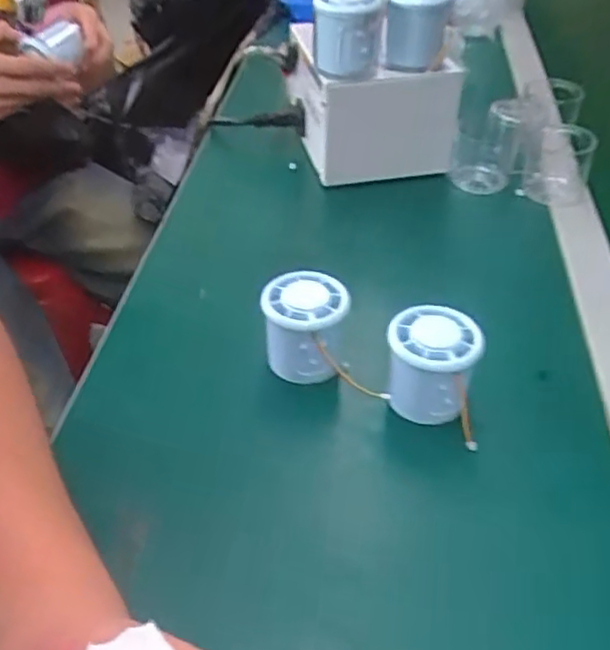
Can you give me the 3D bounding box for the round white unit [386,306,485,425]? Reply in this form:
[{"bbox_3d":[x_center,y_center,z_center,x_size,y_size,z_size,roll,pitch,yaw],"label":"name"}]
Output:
[{"bbox_3d":[0.080,0.024,0.439,0.057,0.053,0.052,10,42,9],"label":"round white unit"}]

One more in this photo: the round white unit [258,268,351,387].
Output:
[{"bbox_3d":[0.001,0.004,0.467,0.051,0.067,0.048,1,42,-1],"label":"round white unit"}]

